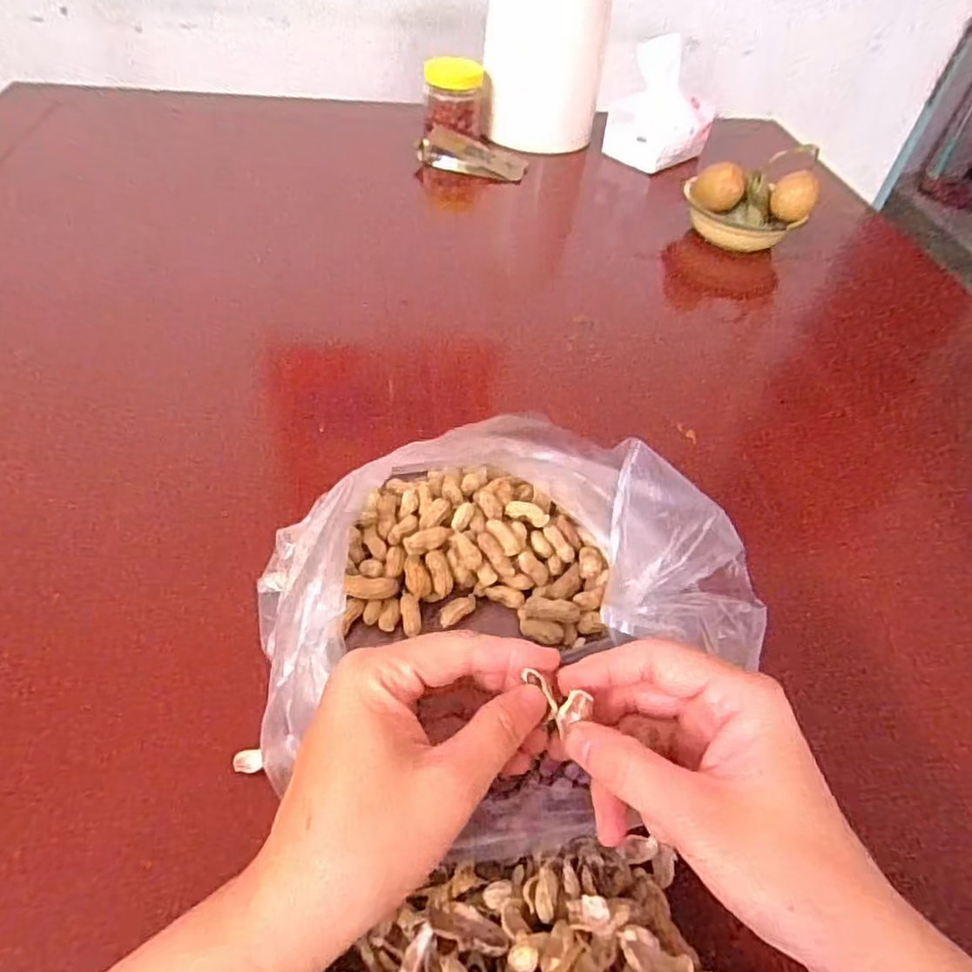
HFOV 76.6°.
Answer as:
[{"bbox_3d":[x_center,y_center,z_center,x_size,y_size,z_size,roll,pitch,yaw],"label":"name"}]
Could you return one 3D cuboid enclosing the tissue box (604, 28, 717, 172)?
[{"bbox_3d":[0.232,-0.497,0.801,0.119,0.119,0.096,-27,56,-26],"label":"tissue box"}]

